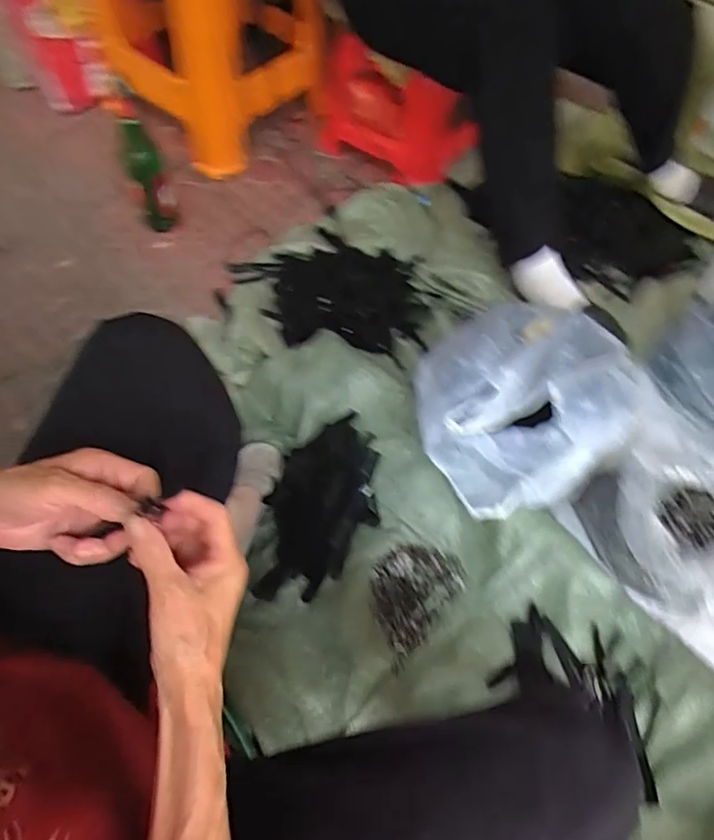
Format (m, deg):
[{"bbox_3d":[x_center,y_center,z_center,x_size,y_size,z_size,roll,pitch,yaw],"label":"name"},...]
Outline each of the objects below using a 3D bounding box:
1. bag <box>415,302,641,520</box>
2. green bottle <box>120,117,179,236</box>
[{"bbox_3d":[0.236,-0.037,0.815,0.315,0.119,0.280,-29,63,-18],"label":"bag"},{"bbox_3d":[-0.386,-0.451,1.056,0.069,0.183,0.063,-22,61,-15],"label":"green bottle"}]

